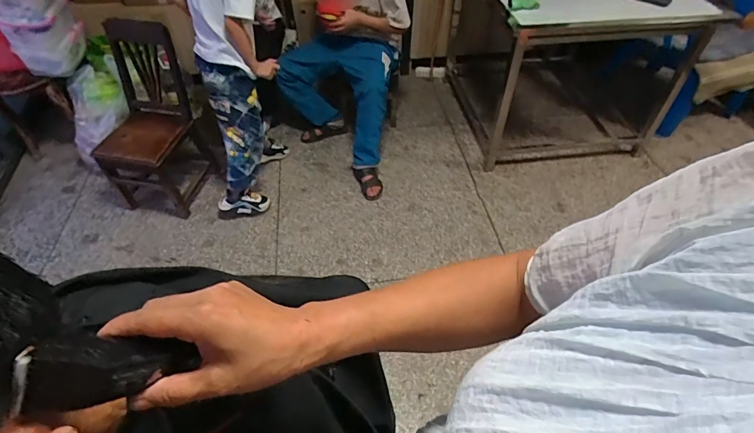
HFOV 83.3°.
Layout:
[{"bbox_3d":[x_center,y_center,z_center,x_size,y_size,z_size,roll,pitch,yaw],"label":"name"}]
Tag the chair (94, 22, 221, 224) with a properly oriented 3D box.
[{"bbox_3d":[-0.904,-0.376,1.703,0.322,0.632,0.383,8,47,5],"label":"chair"}]

